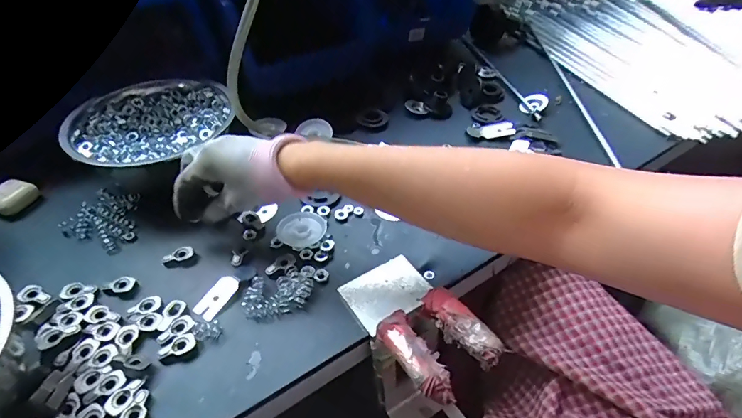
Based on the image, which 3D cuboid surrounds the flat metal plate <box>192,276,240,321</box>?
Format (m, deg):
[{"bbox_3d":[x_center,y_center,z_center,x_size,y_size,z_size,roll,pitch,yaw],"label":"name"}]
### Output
[{"bbox_3d":[-0.141,0.080,0.376,0.026,0.004,0.044,13,51,21],"label":"flat metal plate"}]

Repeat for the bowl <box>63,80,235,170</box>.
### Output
[{"bbox_3d":[-0.252,-0.103,0.484,0.162,0.048,0.168,0,44,0],"label":"bowl"}]

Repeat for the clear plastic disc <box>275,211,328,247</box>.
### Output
[{"bbox_3d":[-0.072,0.021,0.430,0.042,0.011,0.049,34,54,29],"label":"clear plastic disc"}]

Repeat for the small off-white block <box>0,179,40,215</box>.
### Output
[{"bbox_3d":[-0.405,-0.013,0.464,0.040,0.022,0.044,20,48,19],"label":"small off-white block"}]

